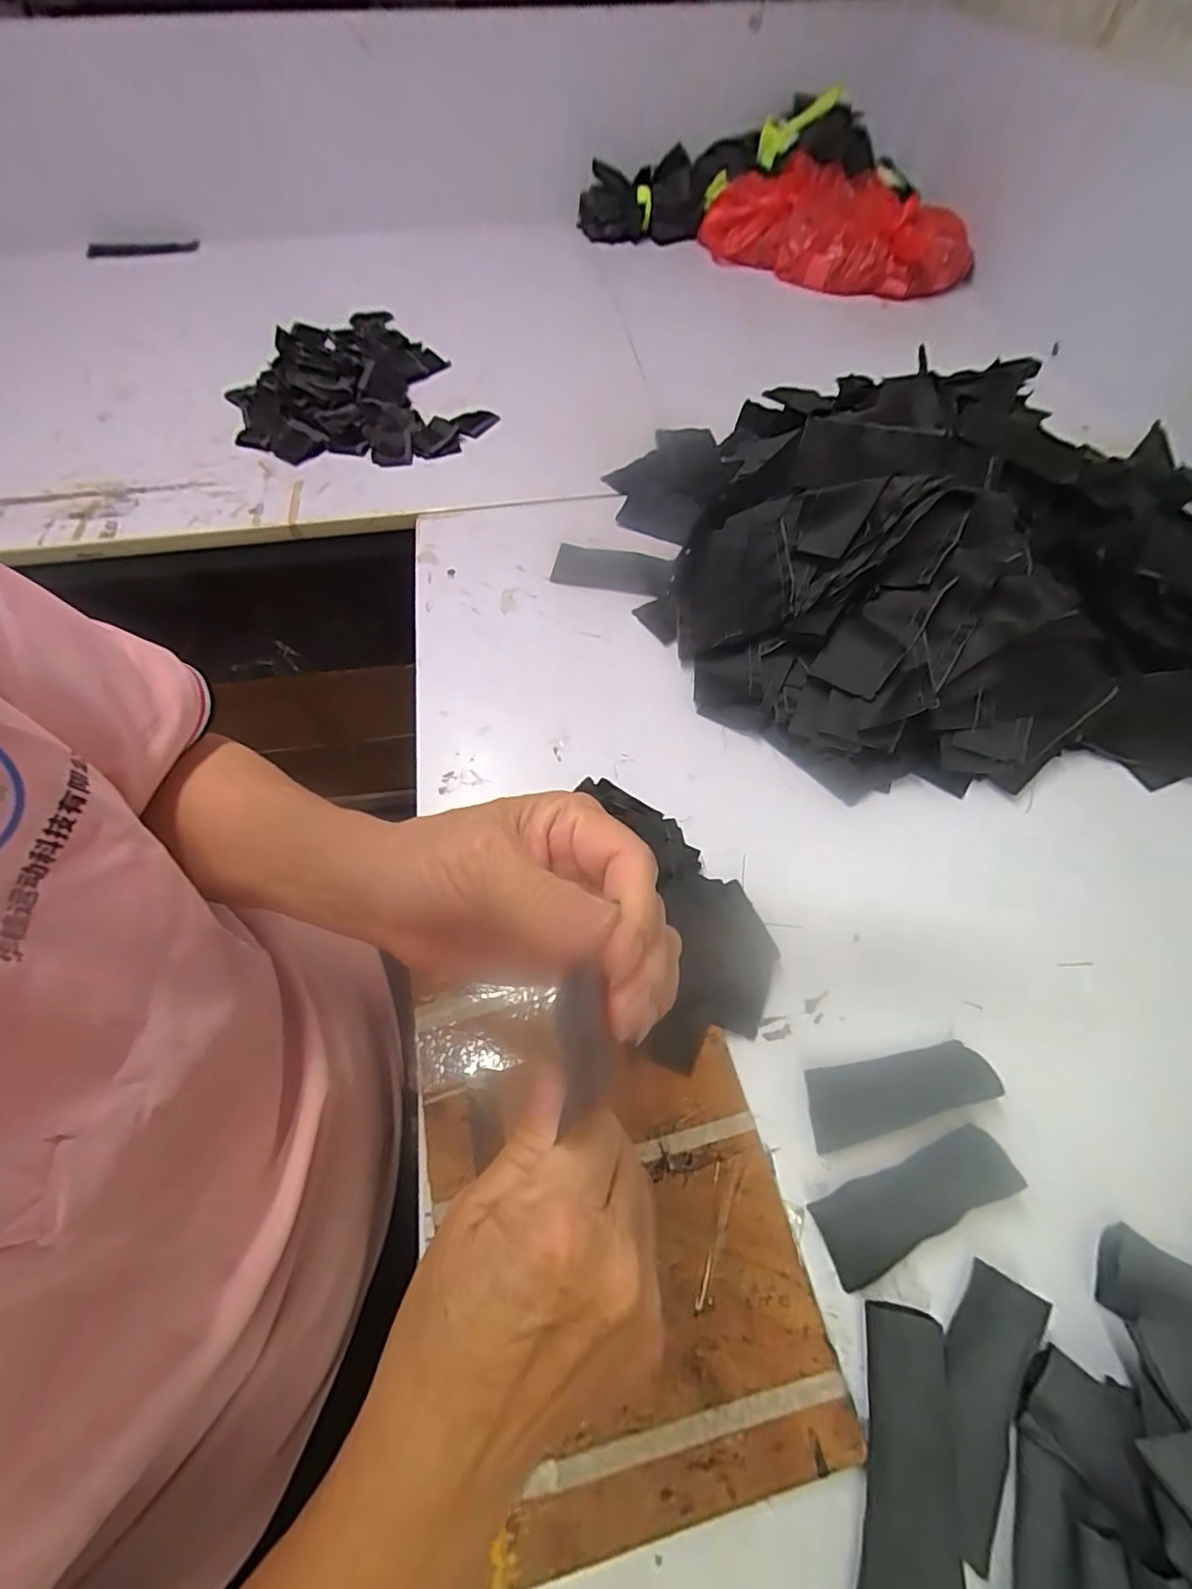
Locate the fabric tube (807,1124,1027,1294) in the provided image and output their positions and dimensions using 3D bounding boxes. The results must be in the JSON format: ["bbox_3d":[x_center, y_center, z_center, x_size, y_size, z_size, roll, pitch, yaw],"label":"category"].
[{"bbox_3d":[0.164,0.208,0.303,0.102,0.013,0.037,-22,61,-13],"label":"fabric tube"}]

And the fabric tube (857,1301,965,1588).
[{"bbox_3d":[0.134,0.287,0.251,0.037,0.025,0.104,11,59,6],"label":"fabric tube"}]

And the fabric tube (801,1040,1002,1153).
[{"bbox_3d":[0.170,0.168,0.333,0.102,0.013,0.037,-11,59,-7],"label":"fabric tube"}]

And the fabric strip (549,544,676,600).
[{"bbox_3d":[0.017,-0.224,0.584,0.115,0.010,0.067,11,55,8],"label":"fabric strip"}]

